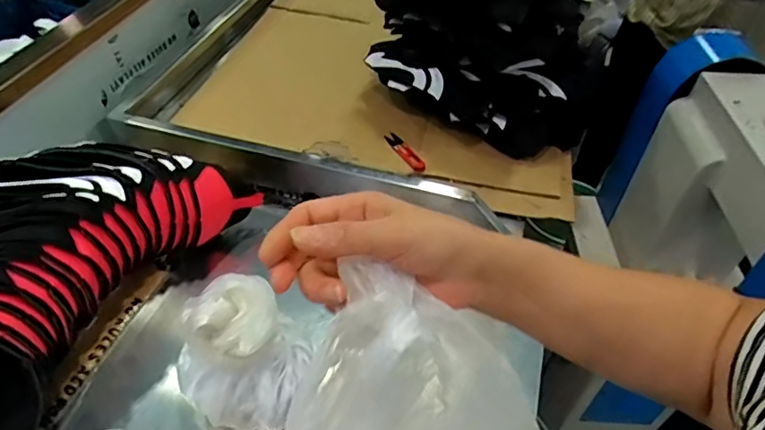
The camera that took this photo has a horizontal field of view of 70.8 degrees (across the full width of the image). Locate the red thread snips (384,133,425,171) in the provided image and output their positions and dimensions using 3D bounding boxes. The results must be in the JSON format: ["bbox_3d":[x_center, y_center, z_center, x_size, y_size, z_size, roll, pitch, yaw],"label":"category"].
[{"bbox_3d":[0.035,-0.104,0.863,0.022,0.011,0.100,-20,51,-19],"label":"red thread snips"}]

